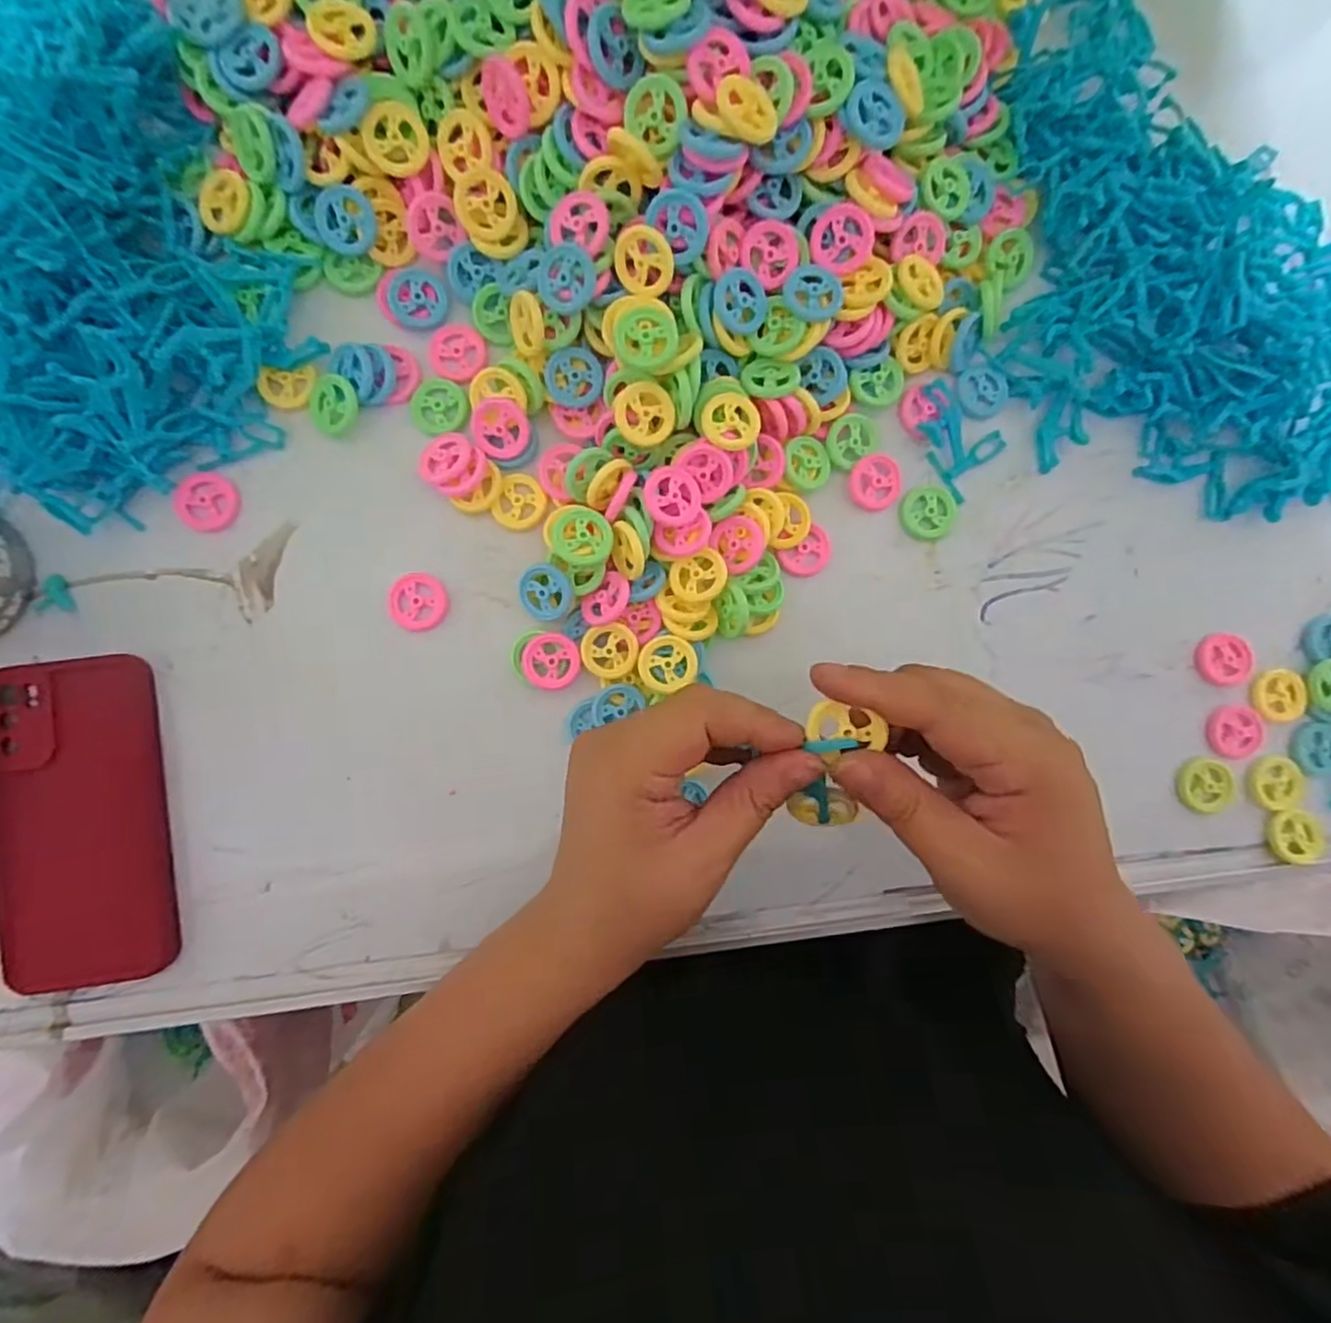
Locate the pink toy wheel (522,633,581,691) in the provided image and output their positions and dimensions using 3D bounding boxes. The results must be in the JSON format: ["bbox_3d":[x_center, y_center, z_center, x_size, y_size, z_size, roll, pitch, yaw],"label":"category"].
[{"bbox_3d":[-0.060,0.000,0.343,0.029,0.010,0.029,0,89,-3],"label":"pink toy wheel"}]

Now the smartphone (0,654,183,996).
[{"bbox_3d":[-0.292,0.079,0.324,0.075,0.013,0.158,-6,90,-3],"label":"smartphone"}]

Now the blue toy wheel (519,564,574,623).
[{"bbox_3d":[-0.061,-0.035,0.334,0.027,0.004,0.028,0,105,1],"label":"blue toy wheel"}]

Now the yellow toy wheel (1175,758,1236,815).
[{"bbox_3d":[0.303,0.070,0.363,0.032,0.004,0.031,5,89,-3],"label":"yellow toy wheel"}]

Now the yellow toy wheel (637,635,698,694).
[{"bbox_3d":[0.001,0.001,0.337,0.029,0.010,0.030,0,89,-3],"label":"yellow toy wheel"}]

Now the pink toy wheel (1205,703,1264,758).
[{"bbox_3d":[0.321,0.039,0.364,0.031,0.004,0.029,0,89,-3],"label":"pink toy wheel"}]

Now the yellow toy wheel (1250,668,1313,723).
[{"bbox_3d":[0.347,0.020,0.369,0.030,0.004,0.029,0,89,-3],"label":"yellow toy wheel"}]

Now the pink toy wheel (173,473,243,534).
[{"bbox_3d":[-0.237,-0.082,0.336,0.032,0.004,0.030,0,89,-3],"label":"pink toy wheel"}]

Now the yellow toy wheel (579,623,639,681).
[{"bbox_3d":[-0.029,-0.005,0.339,0.029,0.004,0.029,0,89,-3],"label":"yellow toy wheel"}]

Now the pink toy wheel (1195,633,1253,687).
[{"bbox_3d":[0.317,-0.001,0.367,0.034,0.004,0.029,-7,90,-3],"label":"pink toy wheel"}]

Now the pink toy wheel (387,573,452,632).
[{"bbox_3d":[-0.130,-0.031,0.344,0.029,0.006,0.029,0,89,-3],"label":"pink toy wheel"}]

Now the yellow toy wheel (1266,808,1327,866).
[{"bbox_3d":[0.353,0.097,0.363,0.027,0.007,0.029,0,89,-3],"label":"yellow toy wheel"}]

